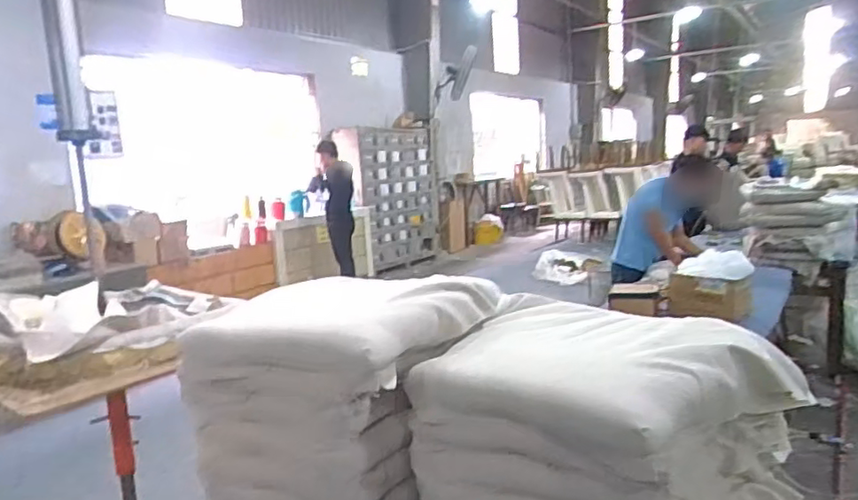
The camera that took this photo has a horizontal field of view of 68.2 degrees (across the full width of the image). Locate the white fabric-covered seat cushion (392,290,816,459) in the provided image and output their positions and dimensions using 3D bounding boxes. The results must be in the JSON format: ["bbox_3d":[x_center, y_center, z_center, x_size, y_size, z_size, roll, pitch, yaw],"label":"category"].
[{"bbox_3d":[0.295,0.202,1.112,0.549,0.119,0.466,5,11,41],"label":"white fabric-covered seat cushion"}]

